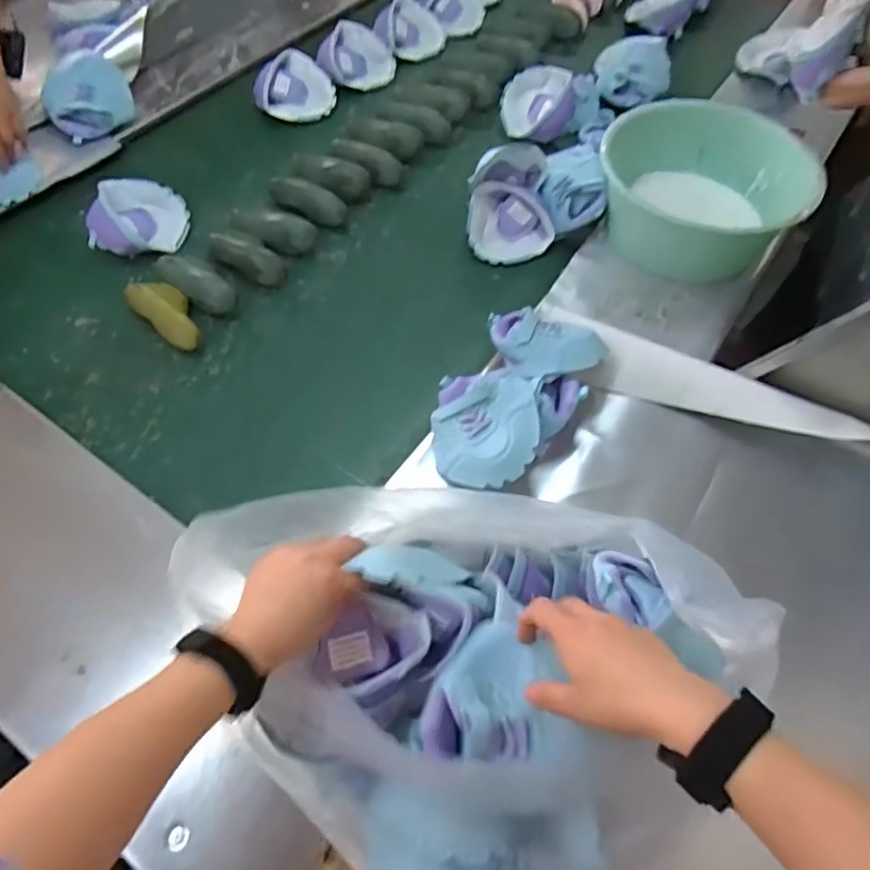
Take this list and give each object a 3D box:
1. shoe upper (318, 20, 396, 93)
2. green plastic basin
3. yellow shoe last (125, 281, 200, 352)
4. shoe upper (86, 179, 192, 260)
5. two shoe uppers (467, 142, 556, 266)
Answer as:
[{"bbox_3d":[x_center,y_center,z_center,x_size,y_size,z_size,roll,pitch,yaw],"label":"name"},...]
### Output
[{"bbox_3d":[-0.151,-0.735,1.191,0.149,0.062,0.115,-2,59,-2],"label":"shoe upper"},{"bbox_3d":[0.395,-0.372,0.937,0.278,0.130,0.262,1,59,-1],"label":"green plastic basin"},{"bbox_3d":[-0.368,-0.170,0.872,0.064,0.043,0.132,-40,68,-22],"label":"yellow shoe last"},{"bbox_3d":[-0.453,-0.332,0.952,0.124,0.051,0.127,-2,59,-2],"label":"shoe upper"},{"bbox_3d":[0.121,-0.363,0.958,0.138,0.080,0.163,7,59,3],"label":"two shoe uppers"}]

